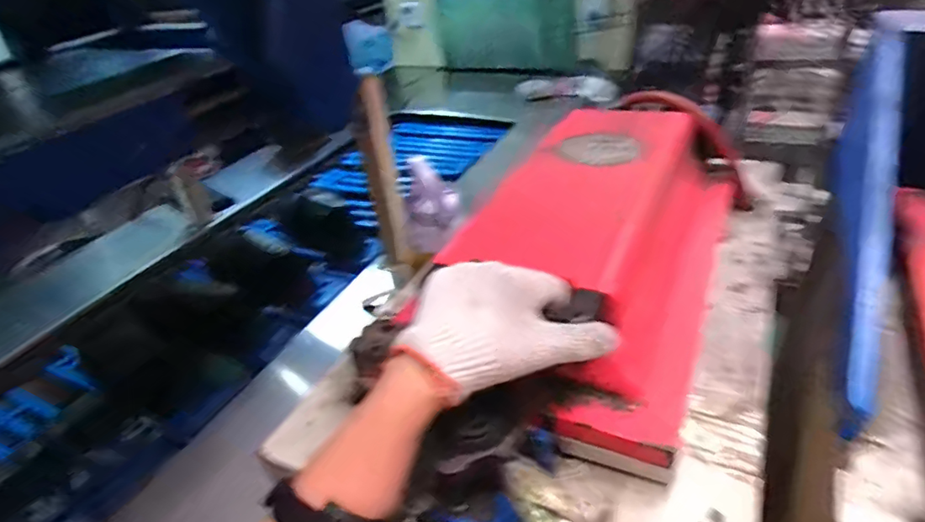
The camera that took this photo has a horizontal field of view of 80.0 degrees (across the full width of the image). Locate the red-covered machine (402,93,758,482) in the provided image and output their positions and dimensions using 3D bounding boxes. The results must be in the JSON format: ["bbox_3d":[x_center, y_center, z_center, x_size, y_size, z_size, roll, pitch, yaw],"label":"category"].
[{"bbox_3d":[0.170,-0.032,0.601,0.220,0.125,0.495,12,39,27],"label":"red-covered machine"}]

